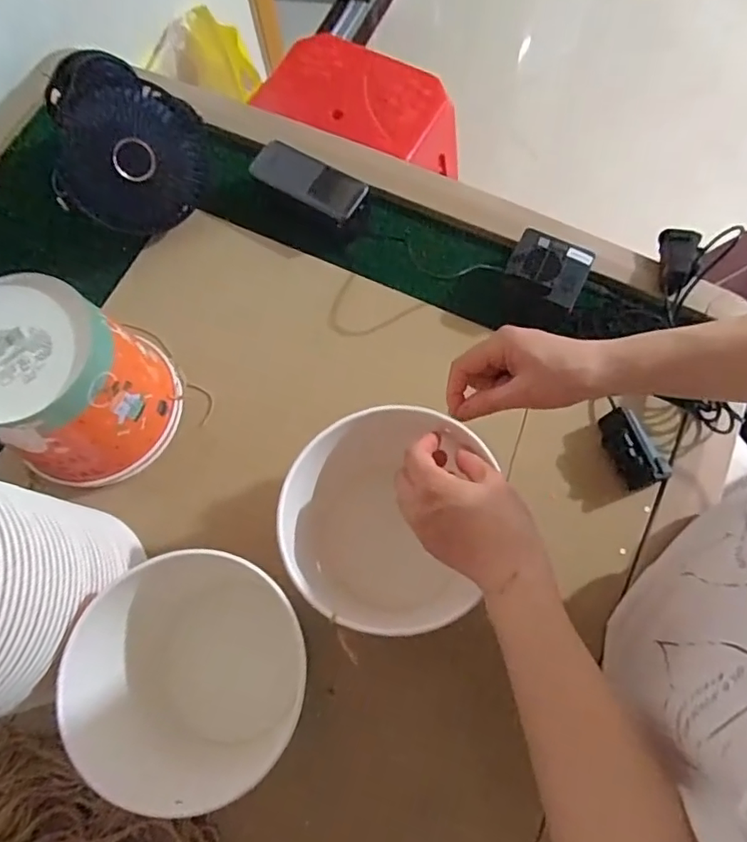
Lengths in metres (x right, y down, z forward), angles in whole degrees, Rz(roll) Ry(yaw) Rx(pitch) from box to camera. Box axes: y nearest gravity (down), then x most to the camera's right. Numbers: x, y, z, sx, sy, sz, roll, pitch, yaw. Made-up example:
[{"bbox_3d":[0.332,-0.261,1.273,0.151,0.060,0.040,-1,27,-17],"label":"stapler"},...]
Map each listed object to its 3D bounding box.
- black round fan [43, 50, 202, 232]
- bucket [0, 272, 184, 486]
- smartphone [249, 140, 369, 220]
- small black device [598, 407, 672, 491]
[{"bbox_3d":[-0.258,-0.278,0.606,0.159,0.112,0.113,-40,75,-10],"label":"black round fan"},{"bbox_3d":[-0.269,-0.036,0.512,0.143,0.142,0.143,-1,72,2],"label":"bucket"},{"bbox_3d":[-0.071,-0.264,0.618,0.132,0.014,0.057,28,76,11],"label":"smartphone"},{"bbox_3d":[0.237,0.026,0.532,0.026,0.039,0.075,-29,73,-7],"label":"small black device"}]

